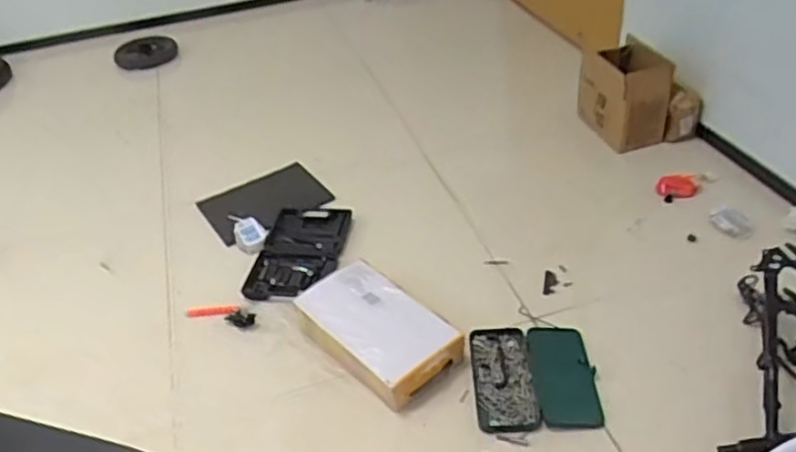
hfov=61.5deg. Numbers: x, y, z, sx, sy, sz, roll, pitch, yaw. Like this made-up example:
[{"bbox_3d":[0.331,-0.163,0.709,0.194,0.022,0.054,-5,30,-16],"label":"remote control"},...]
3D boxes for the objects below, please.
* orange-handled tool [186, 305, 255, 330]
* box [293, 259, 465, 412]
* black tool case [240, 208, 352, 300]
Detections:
[{"bbox_3d":[-0.424,0.206,1.593,0.186,0.030,0.050,6,39,16],"label":"orange-handled tool"},{"bbox_3d":[-0.051,0.220,1.455,0.209,0.092,0.373,-34,45,-31],"label":"box"},{"bbox_3d":[-0.258,0.059,1.753,0.221,0.034,0.382,5,39,15],"label":"black tool case"}]

